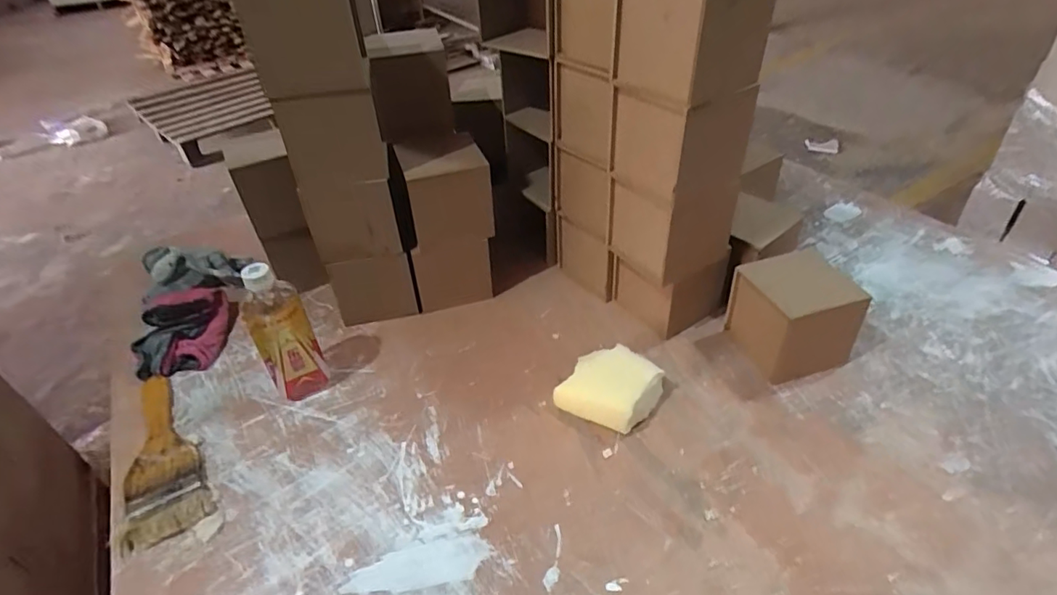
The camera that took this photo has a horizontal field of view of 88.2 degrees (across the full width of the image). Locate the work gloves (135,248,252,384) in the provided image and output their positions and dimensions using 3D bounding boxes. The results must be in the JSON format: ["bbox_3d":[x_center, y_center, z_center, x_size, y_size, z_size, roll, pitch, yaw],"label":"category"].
[{"bbox_3d":[-0.505,0.004,0.816,0.144,0.056,0.264,-17,41,-15],"label":"work gloves"}]

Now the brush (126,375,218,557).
[{"bbox_3d":[-0.434,0.176,0.639,0.076,0.015,0.261,-26,44,-25],"label":"brush"}]

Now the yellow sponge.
[{"bbox_3d":[0.098,0.105,0.652,0.105,0.050,0.098,23,46,29],"label":"yellow sponge"}]

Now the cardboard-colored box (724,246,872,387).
[{"bbox_3d":[0.331,0.018,0.688,0.107,0.119,0.114,-13,40,-11],"label":"cardboard-colored box"}]

